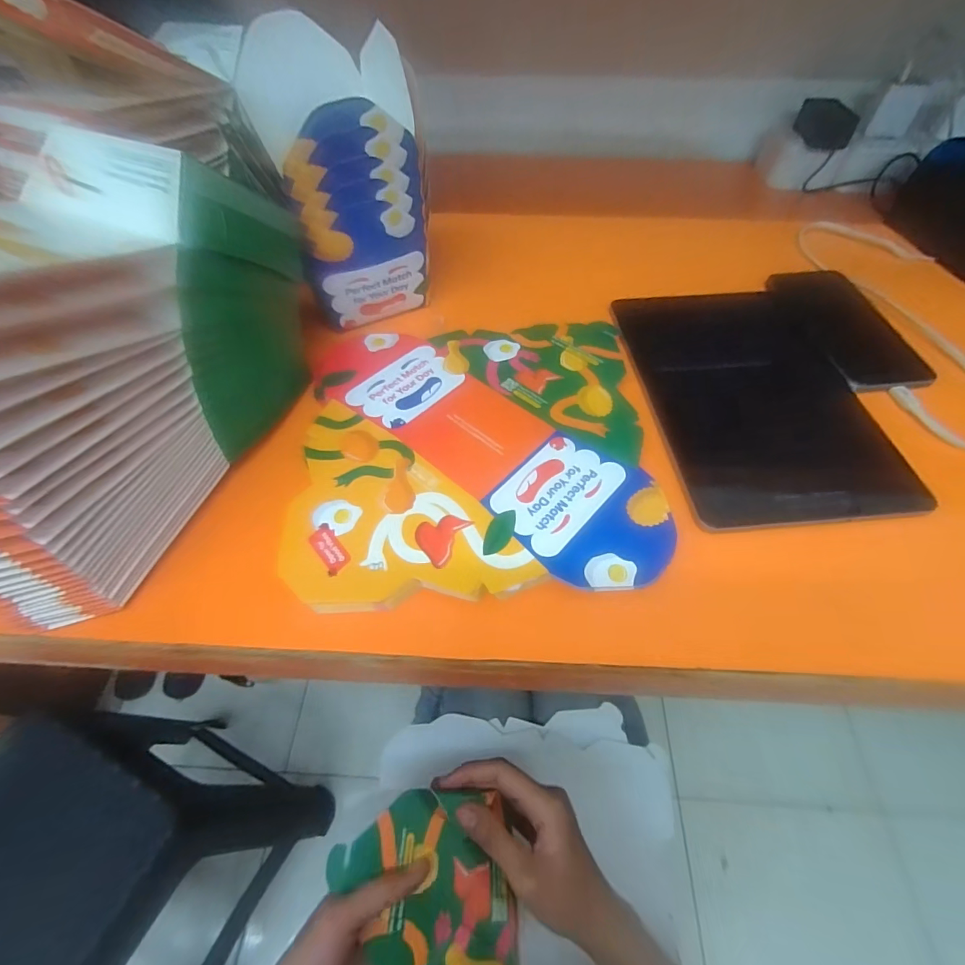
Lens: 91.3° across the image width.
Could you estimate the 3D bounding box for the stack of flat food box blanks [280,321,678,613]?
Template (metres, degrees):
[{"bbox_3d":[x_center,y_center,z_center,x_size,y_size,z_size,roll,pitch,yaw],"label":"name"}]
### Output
[{"bbox_3d":[-0.005,-0.033,0.348,0.243,0.008,0.239,-3,56,-2],"label":"stack of flat food box blanks"}]

